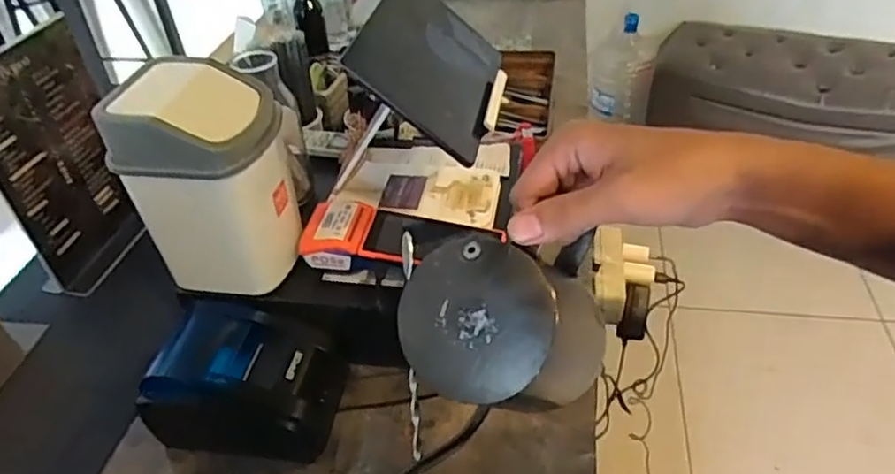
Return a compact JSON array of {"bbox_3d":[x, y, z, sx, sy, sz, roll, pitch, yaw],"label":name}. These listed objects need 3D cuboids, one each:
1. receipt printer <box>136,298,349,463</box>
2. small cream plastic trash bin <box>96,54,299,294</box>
[{"bbox_3d":[-0.208,0.150,0.688,0.180,0.113,0.130,1,41,8],"label":"receipt printer"},{"bbox_3d":[-0.235,-0.060,0.675,0.138,0.214,0.129,1,41,8],"label":"small cream plastic trash bin"}]

